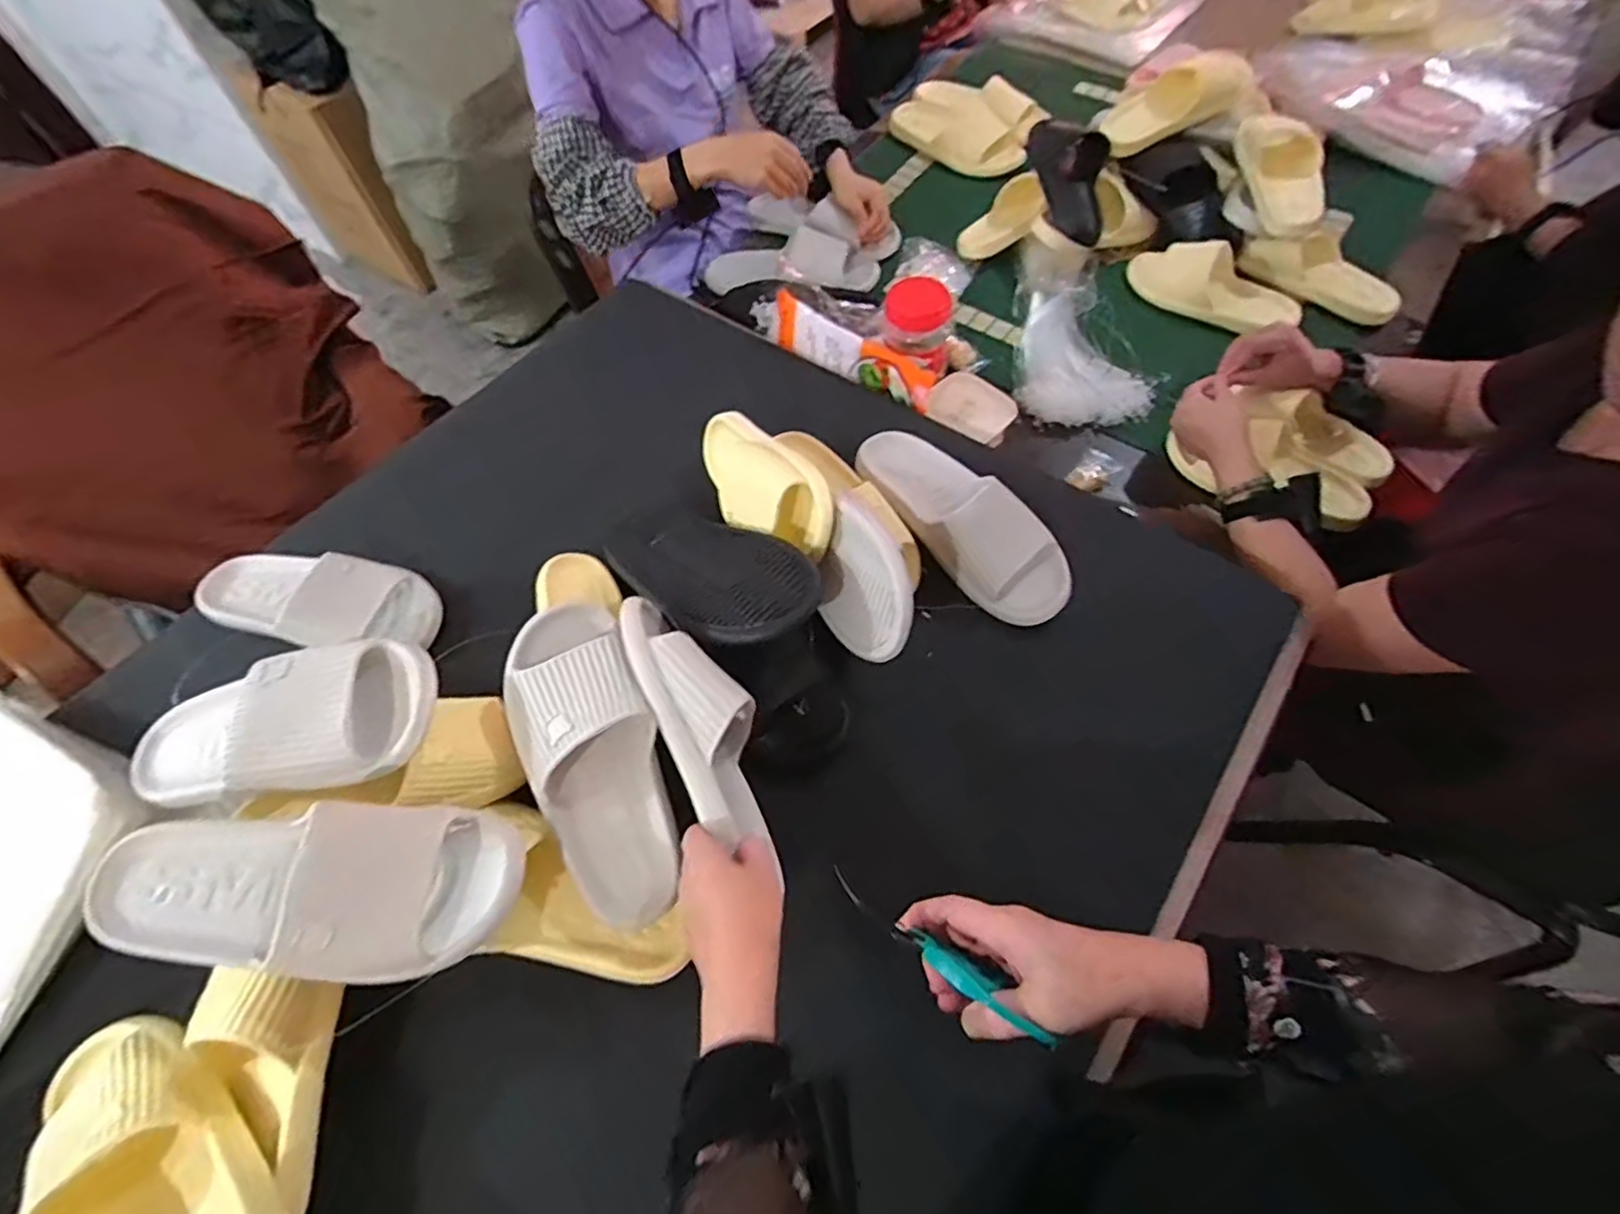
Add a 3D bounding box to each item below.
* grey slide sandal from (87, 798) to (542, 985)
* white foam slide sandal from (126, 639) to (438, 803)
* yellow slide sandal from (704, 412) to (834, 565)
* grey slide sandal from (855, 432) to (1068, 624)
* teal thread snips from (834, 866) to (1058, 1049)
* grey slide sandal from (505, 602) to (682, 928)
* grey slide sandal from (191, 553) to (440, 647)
[{"bbox_3d":[-0.348,0.192,0.469,0.272,0.070,0.110,-1,61,2],"label":"grey slide sandal"},{"bbox_3d":[-0.428,0.097,0.531,0.286,0.067,0.107,-16,61,10],"label":"white foam slide sandal"},{"bbox_3d":[-0.046,-0.127,0.726,0.095,0.072,0.259,-52,46,9],"label":"yellow slide sandal"},{"bbox_3d":[0.161,-0.101,0.721,0.105,0.065,0.275,-37,66,-16],"label":"grey slide sandal"},{"bbox_3d":[0.079,0.215,0.432,0.156,0.051,0.026,26,65,32],"label":"teal thread snips"},{"bbox_3d":[-0.171,0.119,0.542,0.103,0.059,0.254,-19,81,-8],"label":"grey slide sandal"},{"bbox_3d":[-0.515,-0.014,0.708,0.263,0.066,0.104,7,62,7],"label":"grey slide sandal"}]

